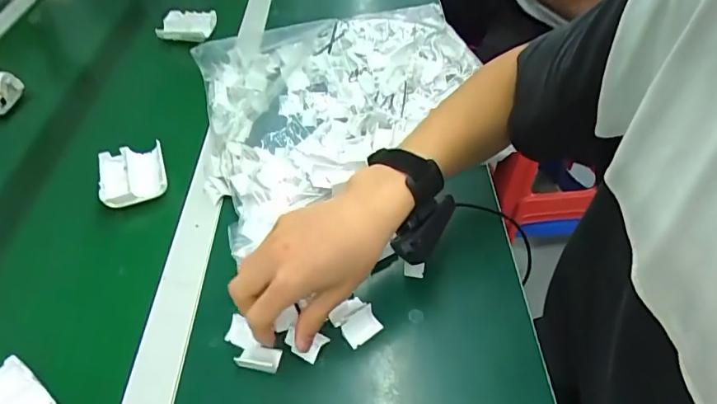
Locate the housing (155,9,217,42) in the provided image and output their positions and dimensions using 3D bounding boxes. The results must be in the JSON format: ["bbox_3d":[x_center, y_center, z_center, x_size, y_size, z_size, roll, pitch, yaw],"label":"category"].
[{"bbox_3d":[-0.286,-0.292,0.809,0.089,0.035,0.054,5,46,2],"label":"housing"}]

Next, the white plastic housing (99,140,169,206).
[{"bbox_3d":[-0.255,-0.032,0.552,0.069,0.017,0.083,-16,48,-14],"label":"white plastic housing"}]

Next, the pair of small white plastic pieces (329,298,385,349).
[{"bbox_3d":[-0.002,0.104,0.426,0.033,0.007,0.038,-37,73,-15],"label":"pair of small white plastic pieces"}]

